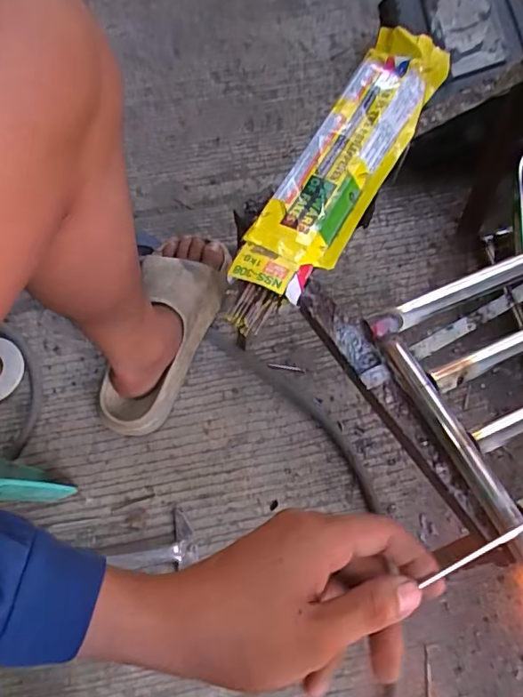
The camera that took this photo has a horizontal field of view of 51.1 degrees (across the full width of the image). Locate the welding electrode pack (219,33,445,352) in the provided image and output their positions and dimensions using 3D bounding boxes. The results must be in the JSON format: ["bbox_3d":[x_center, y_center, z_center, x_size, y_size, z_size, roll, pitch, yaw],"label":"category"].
[{"bbox_3d":[0.076,-0.172,0.505,0.078,0.032,0.377,25,68,14],"label":"welding electrode pack"}]

